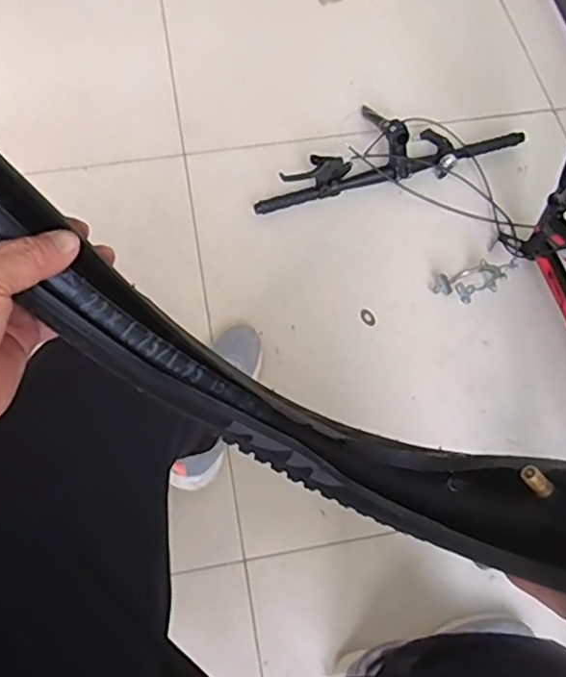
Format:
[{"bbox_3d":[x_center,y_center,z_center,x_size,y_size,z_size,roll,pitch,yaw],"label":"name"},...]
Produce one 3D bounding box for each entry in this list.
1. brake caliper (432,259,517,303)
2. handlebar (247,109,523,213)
[{"bbox_3d":[0.336,-0.110,1.109,0.127,0.064,0.081,-29,68,-14],"label":"brake caliper"},{"bbox_3d":[0.202,-0.379,1.230,0.552,0.089,0.157,-12,65,-6],"label":"handlebar"}]

